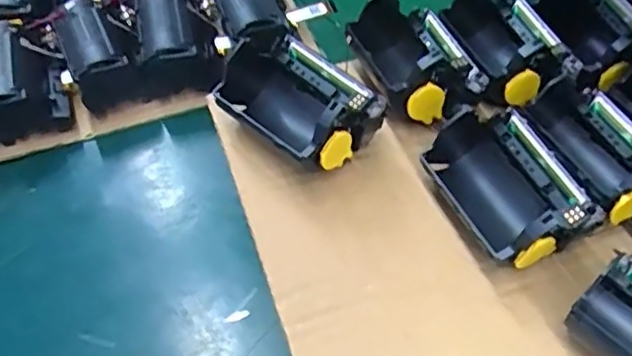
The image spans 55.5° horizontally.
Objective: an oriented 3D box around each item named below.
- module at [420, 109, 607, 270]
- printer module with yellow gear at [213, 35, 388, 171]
[{"bbox_3d":[0.087,0.003,0.276,0.053,0.039,0.074,-19,59,-15],"label":"module"},{"bbox_3d":[-0.010,-0.038,0.295,0.076,0.045,0.057,39,63,22],"label":"printer module with yellow gear"}]

